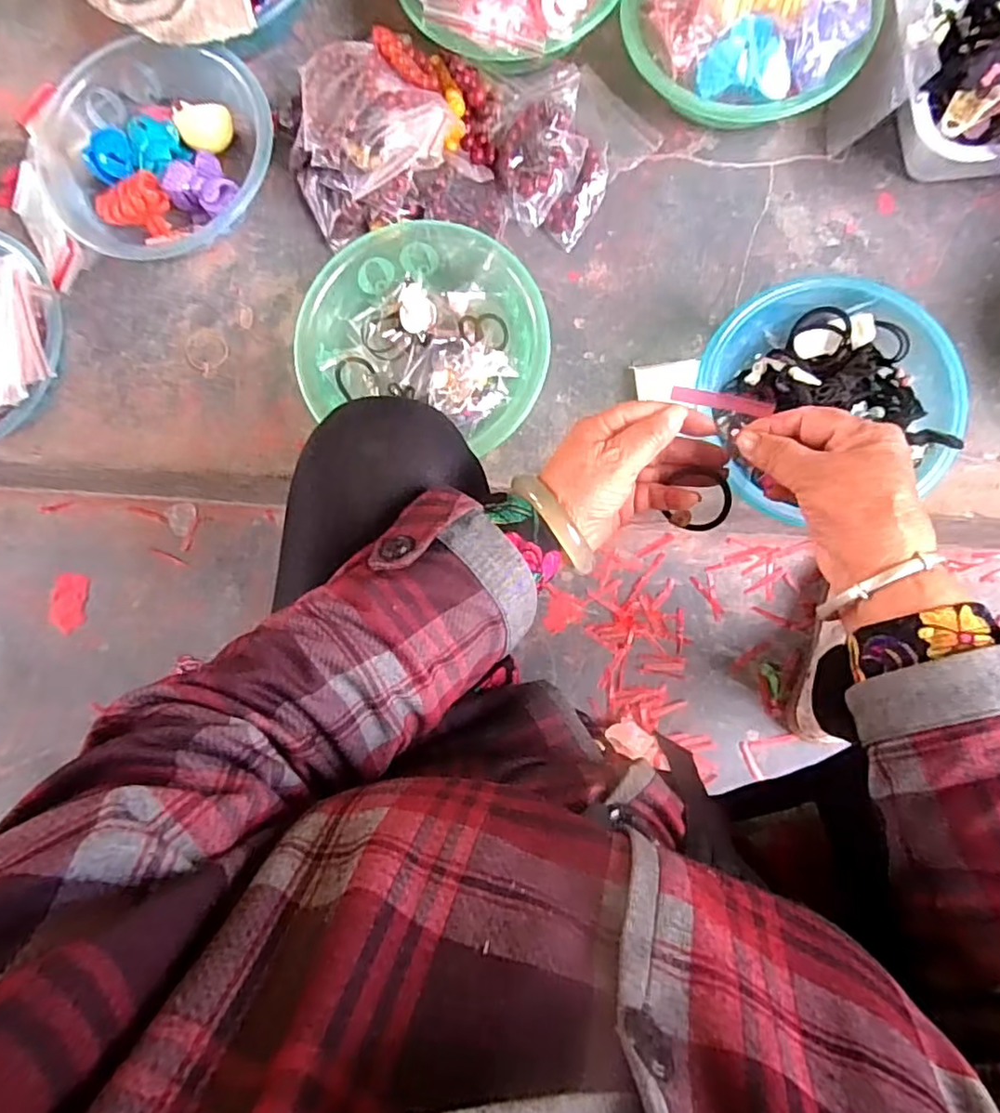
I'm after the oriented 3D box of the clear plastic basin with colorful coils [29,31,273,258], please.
[{"bbox_3d":[-0.361,-0.413,0.651,0.253,0.074,0.205,2,85,4],"label":"clear plastic basin with colorful coils"}]

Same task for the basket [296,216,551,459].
[{"bbox_3d":[-0.066,-0.222,0.616,0.237,0.068,0.229,13,85,5],"label":"basket"}]

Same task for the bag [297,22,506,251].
[{"bbox_3d":[-0.108,-0.423,0.618,0.223,0.103,0.171,2,84,4],"label":"bag"}]

